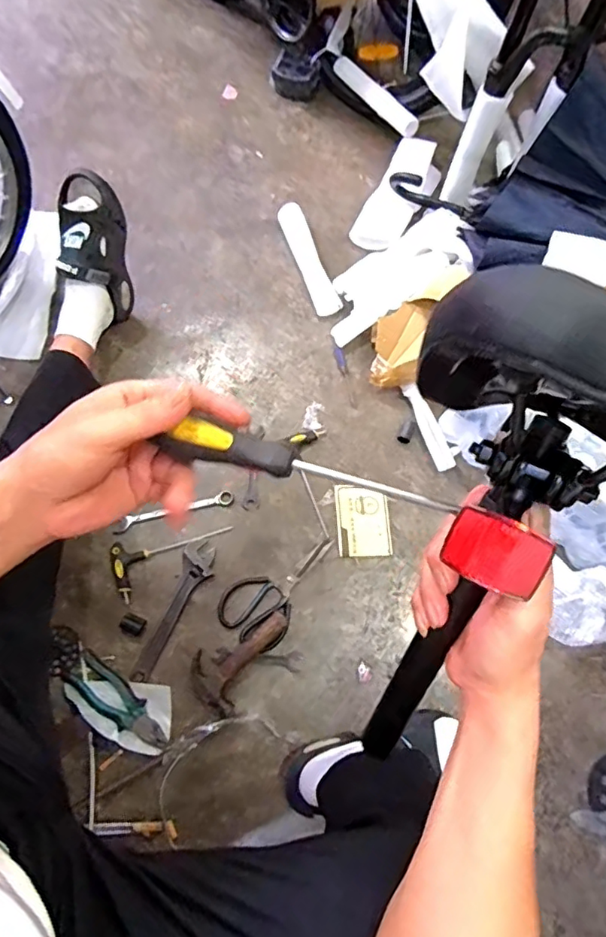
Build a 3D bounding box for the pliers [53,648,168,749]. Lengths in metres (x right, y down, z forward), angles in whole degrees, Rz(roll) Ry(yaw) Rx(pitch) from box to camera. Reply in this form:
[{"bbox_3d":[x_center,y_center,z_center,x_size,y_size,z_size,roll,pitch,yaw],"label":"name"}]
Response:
[{"bbox_3d":[-0.283,0.351,0.827,0.193,0.014,0.054,36,73,8],"label":"pliers"}]

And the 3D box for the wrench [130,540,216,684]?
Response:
[{"bbox_3d":[-0.207,0.233,0.893,0.051,0.019,0.234,20,71,3],"label":"wrench"}]

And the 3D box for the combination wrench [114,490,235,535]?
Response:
[{"bbox_3d":[-0.222,0.073,0.944,0.205,0.012,0.028,-15,72,-7],"label":"combination wrench"}]

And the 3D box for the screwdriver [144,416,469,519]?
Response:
[{"bbox_3d":[0.001,0.001,0.347,0.184,0.028,0.019,15,71,3],"label":"screwdriver"}]

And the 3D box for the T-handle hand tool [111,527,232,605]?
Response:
[{"bbox_3d":[-0.213,0.153,0.913,0.195,0.025,0.095,-12,73,-8],"label":"T-handle hand tool"}]

